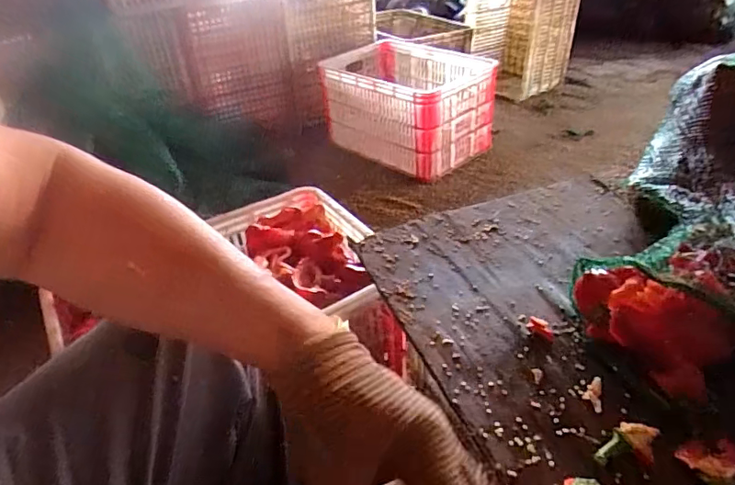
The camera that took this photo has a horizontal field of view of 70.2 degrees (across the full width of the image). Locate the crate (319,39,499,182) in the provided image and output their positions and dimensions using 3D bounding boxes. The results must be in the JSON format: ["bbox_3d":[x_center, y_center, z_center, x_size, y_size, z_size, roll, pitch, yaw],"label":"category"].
[{"bbox_3d":[0.113,-0.420,1.673,0.496,0.292,0.310,22,43,31],"label":"crate"}]

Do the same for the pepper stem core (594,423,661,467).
[{"bbox_3d":[0.234,0.182,0.470,0.056,0.021,0.029,0,36,5],"label":"pepper stem core"}]

